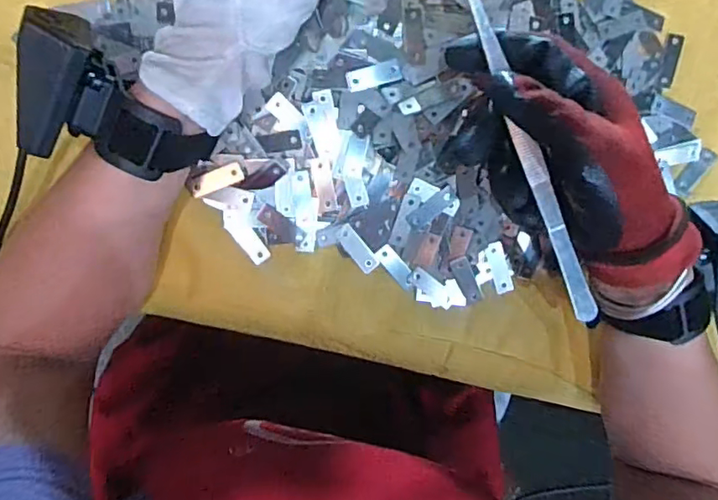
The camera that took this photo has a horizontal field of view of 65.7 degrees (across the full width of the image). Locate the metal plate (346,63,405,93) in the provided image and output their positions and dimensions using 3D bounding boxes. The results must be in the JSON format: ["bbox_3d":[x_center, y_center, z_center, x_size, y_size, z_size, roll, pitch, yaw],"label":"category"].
[{"bbox_3d":[0.010,-0.108,0.344,0.035,0.004,0.012,-15,99,-4],"label":"metal plate"}]

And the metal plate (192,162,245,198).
[{"bbox_3d":[-0.089,-0.044,0.347,0.033,0.004,0.013,-21,100,-3],"label":"metal plate"}]

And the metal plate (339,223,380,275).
[{"bbox_3d":[0.000,0.000,0.367,0.014,0.004,0.035,-41,100,1],"label":"metal plate"}]

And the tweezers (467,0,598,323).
[{"bbox_3d":[0.086,-0.066,0.301,0.012,0.008,0.247,-27,107,-3],"label":"tweezers"}]

